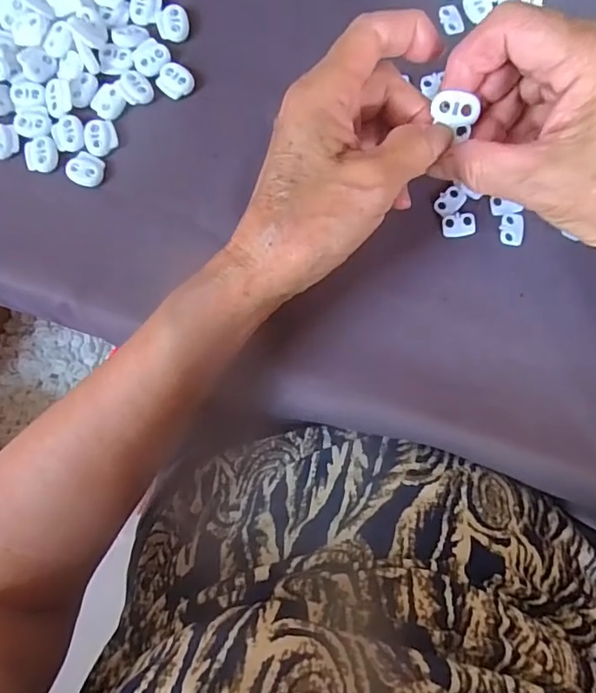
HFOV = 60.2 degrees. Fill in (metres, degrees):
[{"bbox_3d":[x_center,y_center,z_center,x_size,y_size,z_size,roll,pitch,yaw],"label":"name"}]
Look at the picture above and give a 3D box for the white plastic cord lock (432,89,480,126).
[{"bbox_3d":[0.073,-0.110,0.240,0.018,0.004,0.013,5,112,5],"label":"white plastic cord lock"}]

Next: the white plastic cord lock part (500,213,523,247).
[{"bbox_3d":[0.122,-0.067,0.292,0.012,0.004,0.018,3,83,2],"label":"white plastic cord lock part"}]

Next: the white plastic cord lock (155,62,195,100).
[{"bbox_3d":[-0.075,-0.162,0.314,0.021,0.005,0.020,31,84,5],"label":"white plastic cord lock"}]

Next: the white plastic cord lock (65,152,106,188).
[{"bbox_3d":[-0.128,-0.107,0.308,0.023,0.004,0.019,30,84,5],"label":"white plastic cord lock"}]

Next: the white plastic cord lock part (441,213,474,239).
[{"bbox_3d":[0.092,-0.070,0.294,0.019,0.004,0.013,-4,82,1],"label":"white plastic cord lock part"}]

